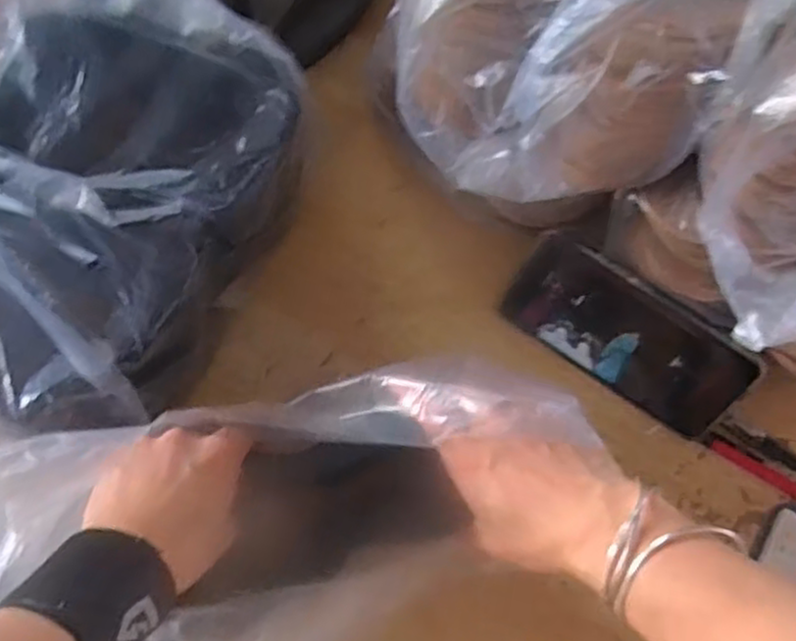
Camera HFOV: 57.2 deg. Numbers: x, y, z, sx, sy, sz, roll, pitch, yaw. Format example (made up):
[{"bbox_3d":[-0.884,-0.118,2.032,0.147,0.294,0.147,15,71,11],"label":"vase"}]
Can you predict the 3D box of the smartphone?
[{"bbox_3d":[0.150,0.011,0.481,0.157,0.076,0.007,32,34,9],"label":"smartphone"}]

